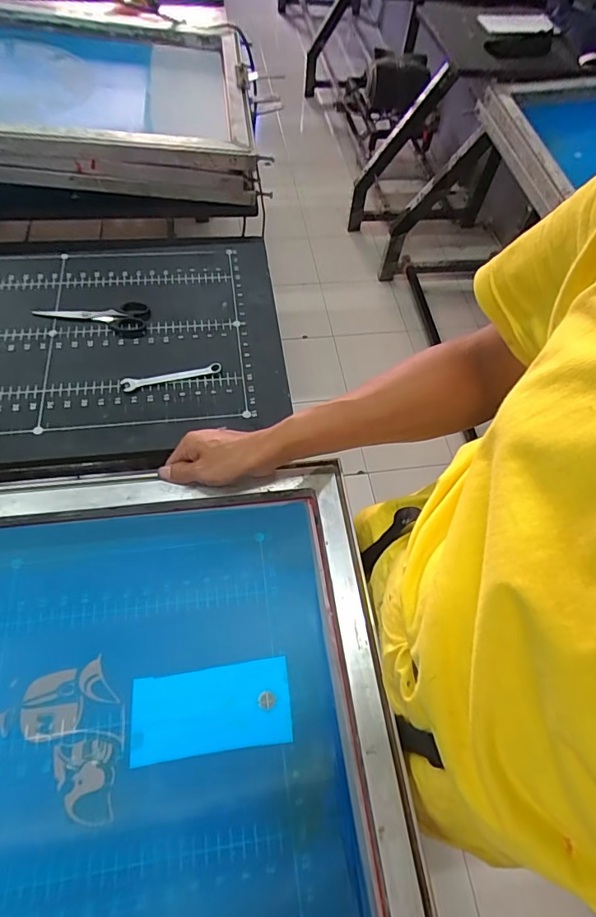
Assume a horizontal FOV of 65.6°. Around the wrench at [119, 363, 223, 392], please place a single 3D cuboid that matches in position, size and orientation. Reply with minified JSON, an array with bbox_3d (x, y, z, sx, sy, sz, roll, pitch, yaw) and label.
[{"bbox_3d":[-0.163,-0.107,0.598,0.126,0.006,0.020,-14,62,-12],"label":"wrench"}]

